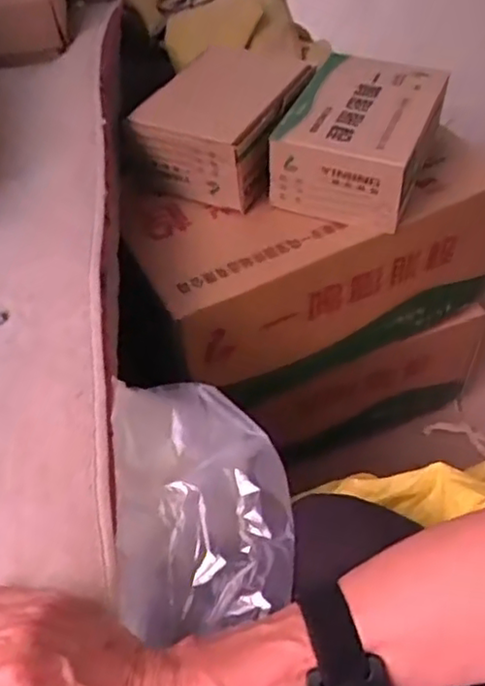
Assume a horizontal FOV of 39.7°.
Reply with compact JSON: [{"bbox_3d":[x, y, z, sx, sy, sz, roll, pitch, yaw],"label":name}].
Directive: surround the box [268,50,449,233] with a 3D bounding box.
[{"bbox_3d":[0.121,-0.212,0.681,0.138,0.078,0.177,15,53,15],"label":"box"}]

